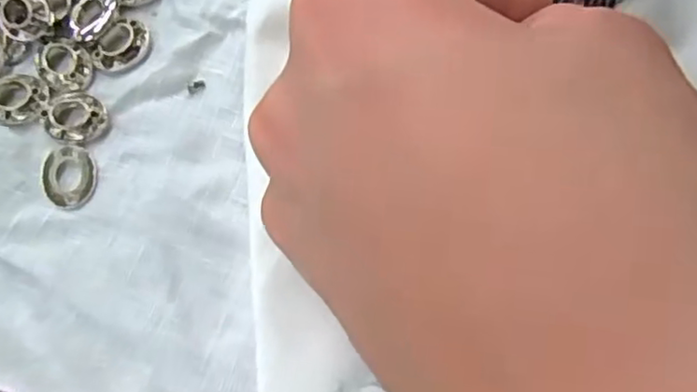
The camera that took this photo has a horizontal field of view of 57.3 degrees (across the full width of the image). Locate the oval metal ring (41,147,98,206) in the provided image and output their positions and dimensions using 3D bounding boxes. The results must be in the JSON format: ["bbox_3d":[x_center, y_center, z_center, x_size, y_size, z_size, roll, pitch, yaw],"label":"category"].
[{"bbox_3d":[-0.074,-0.006,0.166,0.014,0.004,0.016,-1,78,0],"label":"oval metal ring"}]

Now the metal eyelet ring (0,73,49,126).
[{"bbox_3d":[-0.090,-0.026,0.172,0.017,0.006,0.014,10,78,2],"label":"metal eyelet ring"}]

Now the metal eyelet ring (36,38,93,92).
[{"bbox_3d":[-0.077,-0.036,0.172,0.014,0.004,0.014,0,78,0],"label":"metal eyelet ring"}]

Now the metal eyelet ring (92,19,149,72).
[{"bbox_3d":[-0.062,-0.042,0.174,0.013,0.004,0.015,10,78,2],"label":"metal eyelet ring"}]

